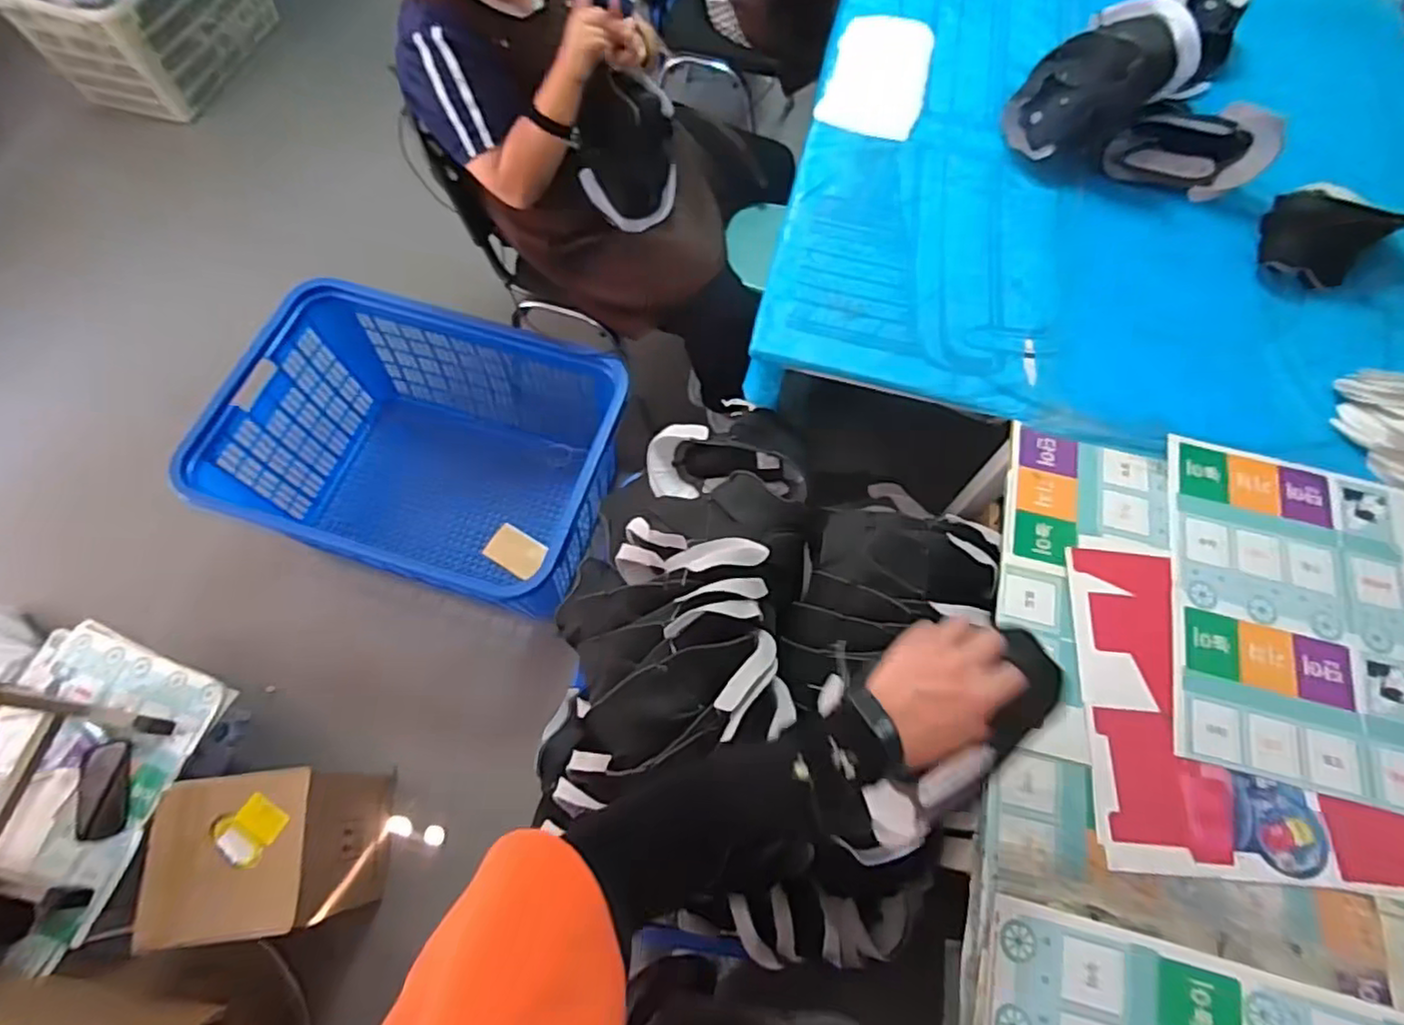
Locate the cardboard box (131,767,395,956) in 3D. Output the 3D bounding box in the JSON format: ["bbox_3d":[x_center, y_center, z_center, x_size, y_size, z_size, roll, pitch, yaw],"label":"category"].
[{"bbox_3d":[-0.768,0.616,1.208,0.278,0.314,0.242,-5,68,-4],"label":"cardboard box"}]

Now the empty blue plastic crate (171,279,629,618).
[{"bbox_3d":[-0.609,-0.117,1.595,0.809,0.467,0.609,18,68,5],"label":"empty blue plastic crate"}]

